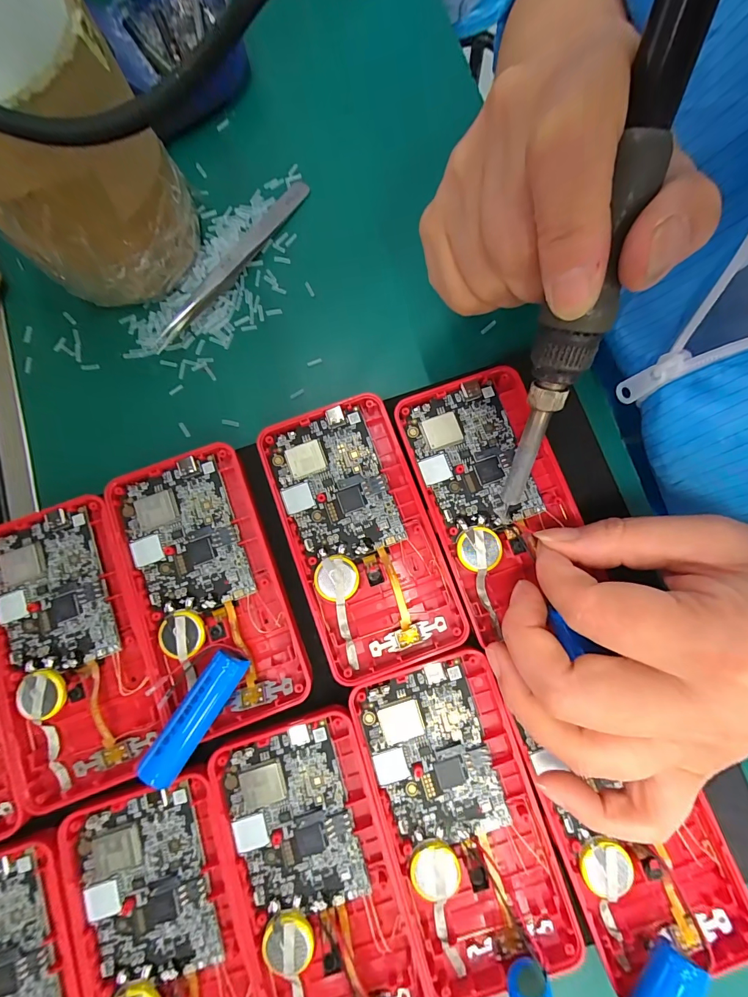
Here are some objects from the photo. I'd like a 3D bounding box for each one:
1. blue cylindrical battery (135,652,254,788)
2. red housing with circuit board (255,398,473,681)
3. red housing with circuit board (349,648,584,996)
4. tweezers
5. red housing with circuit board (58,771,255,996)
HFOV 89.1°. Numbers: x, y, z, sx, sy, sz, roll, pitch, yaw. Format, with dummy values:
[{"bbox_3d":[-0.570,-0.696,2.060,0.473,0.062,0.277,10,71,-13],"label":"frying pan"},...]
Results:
[{"bbox_3d":[-0.072,0.087,0.155,0.015,0.014,0.050,31,69,7],"label":"blue cylindrical battery"},{"bbox_3d":[-0.006,0.015,0.171,0.061,0.010,0.119,-20,82,-1],"label":"red housing with circuit board"},{"bbox_3d":[0.035,0.129,0.158,0.062,0.018,0.119,-17,82,-1],"label":"red housing with circuit board"},{"bbox_3d":[-0.078,-0.132,0.213,0.014,0.008,0.126,37,84,6],"label":"tweezers"},{"bbox_3d":[-0.081,0.178,0.151,0.058,0.018,0.120,-18,82,-1],"label":"red housing with circuit board"}]

